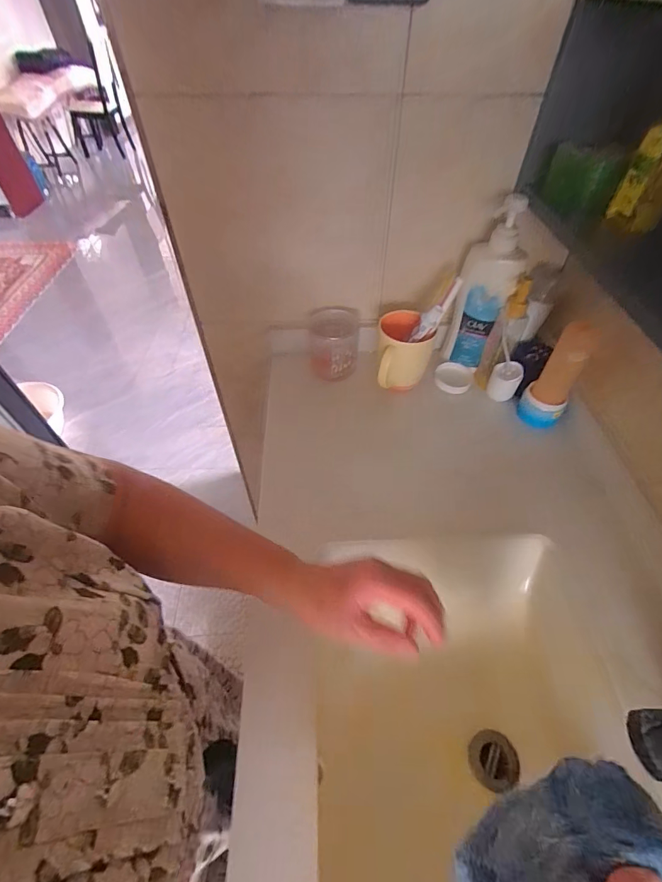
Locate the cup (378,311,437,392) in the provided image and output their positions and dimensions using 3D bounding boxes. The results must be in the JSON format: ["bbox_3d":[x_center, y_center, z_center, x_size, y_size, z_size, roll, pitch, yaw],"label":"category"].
[{"bbox_3d":[0.112,-0.138,0.613,0.080,0.097,0.082,2,48,1],"label":"cup"}]

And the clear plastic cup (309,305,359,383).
[{"bbox_3d":[0.005,-0.157,0.642,0.079,0.093,0.077,1,48,-1],"label":"clear plastic cup"}]

